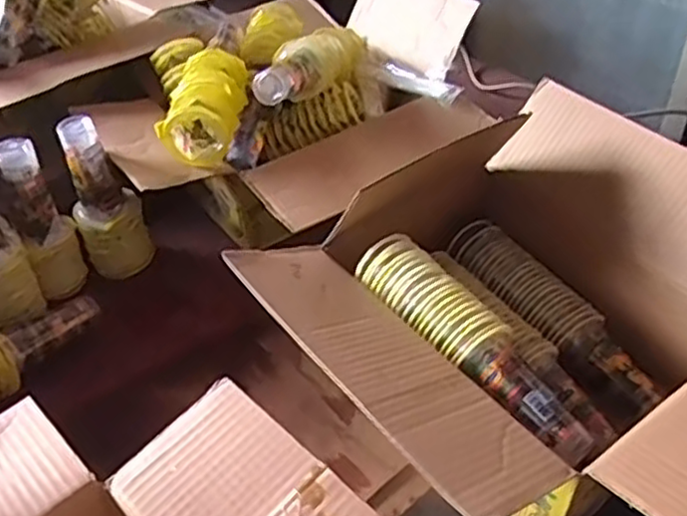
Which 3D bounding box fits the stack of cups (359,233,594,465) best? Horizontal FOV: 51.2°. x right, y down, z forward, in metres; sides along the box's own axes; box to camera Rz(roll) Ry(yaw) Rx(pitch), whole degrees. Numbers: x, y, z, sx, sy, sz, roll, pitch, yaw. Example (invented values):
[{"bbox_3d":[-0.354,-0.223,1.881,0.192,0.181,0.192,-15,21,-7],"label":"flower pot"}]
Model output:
[{"bbox_3d":[0.111,0.074,0.640,0.060,0.055,0.264,-27,48,-27],"label":"stack of cups"}]

